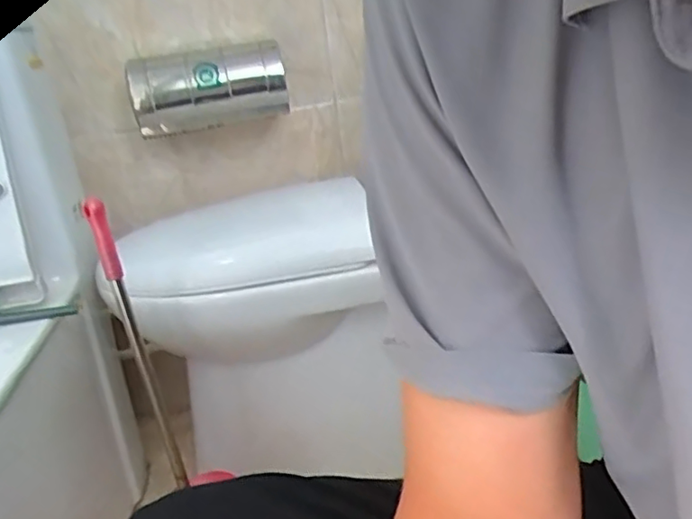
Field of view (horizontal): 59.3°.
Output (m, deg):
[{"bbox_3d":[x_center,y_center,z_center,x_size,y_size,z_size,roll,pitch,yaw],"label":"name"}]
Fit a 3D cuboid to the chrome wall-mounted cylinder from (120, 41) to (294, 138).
[{"bbox_3d":[-0.218,-0.272,0.966,0.238,0.117,0.107,-14,21,-15],"label":"chrome wall-mounted cylinder"}]

